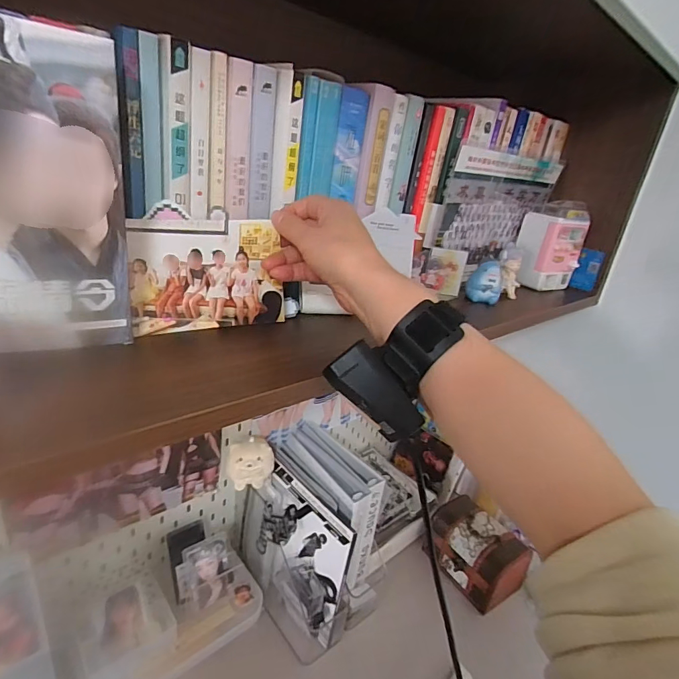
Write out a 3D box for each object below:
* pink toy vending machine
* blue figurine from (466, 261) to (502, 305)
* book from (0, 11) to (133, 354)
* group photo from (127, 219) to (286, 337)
[{"bbox_3d":[0.314,-0.139,0.632,0.081,0.119,0.067,-2,24,-24],"label":"pink toy vending machine"},{"bbox_3d":[0.185,-0.073,0.538,0.040,0.047,0.027,13,23,13],"label":"blue figurine"},{"bbox_3d":[-0.187,-0.085,0.260,0.100,0.184,0.019,-6,26,-31],"label":"book"},{"bbox_3d":[-0.106,-0.051,0.349,0.118,0.086,0.008,-8,13,-26],"label":"group photo"}]

